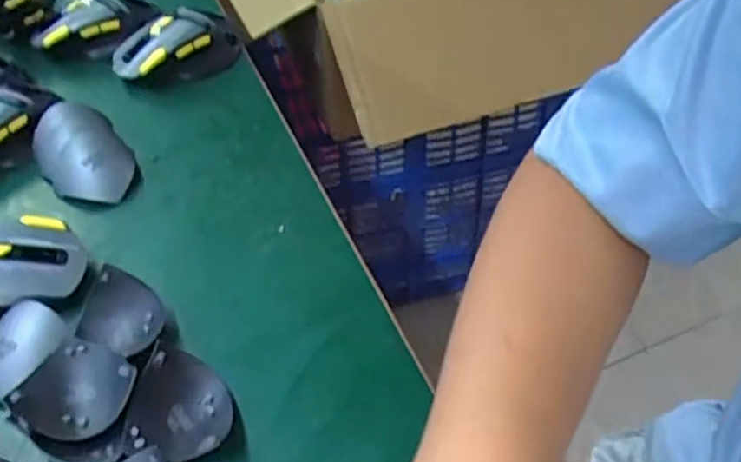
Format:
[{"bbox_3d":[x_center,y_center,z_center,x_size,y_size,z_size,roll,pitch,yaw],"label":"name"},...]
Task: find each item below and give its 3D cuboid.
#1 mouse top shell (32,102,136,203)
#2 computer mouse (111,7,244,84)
[{"bbox_3d":[-0.223,-0.060,0.537,0.063,0.027,0.110,-29,54,-23],"label":"mouse top shell"},{"bbox_3d":[-0.179,-0.170,0.634,0.110,0.035,0.075,-7,48,-5],"label":"computer mouse"}]

